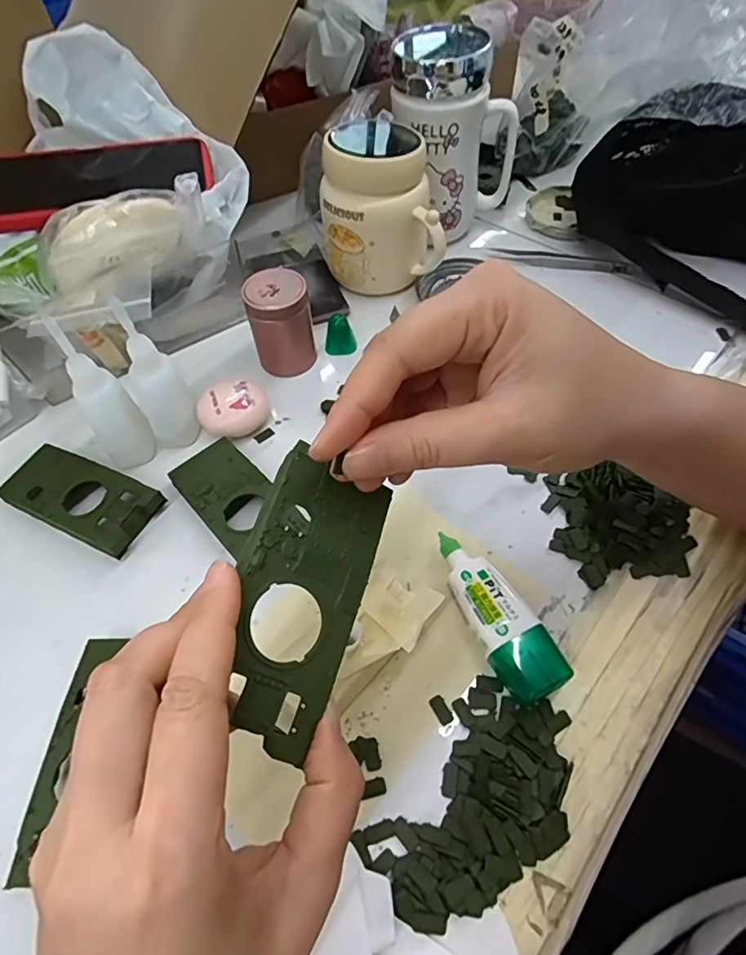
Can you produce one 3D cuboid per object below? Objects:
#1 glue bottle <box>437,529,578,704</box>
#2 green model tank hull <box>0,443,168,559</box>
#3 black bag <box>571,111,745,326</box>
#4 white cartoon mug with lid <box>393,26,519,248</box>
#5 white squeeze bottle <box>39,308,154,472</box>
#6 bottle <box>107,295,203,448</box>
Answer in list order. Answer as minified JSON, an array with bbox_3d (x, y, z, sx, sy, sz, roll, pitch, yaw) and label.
[{"bbox_3d":[0.063,0.072,0.276,0.032,0.025,0.096,-25,60,-14],"label":"glue bottle"},{"bbox_3d":[-0.190,0.011,0.328,0.108,0.019,0.046,21,60,15],"label":"green model tank hull"},{"bbox_3d":[0.293,-0.210,0.398,0.256,0.110,0.126,38,66,23],"label":"black bag"},{"bbox_3d":[0.064,-0.282,0.423,0.090,0.129,0.073,-32,61,-17],"label":"white cartoon mug with lid"},{"bbox_3d":[-0.165,-0.049,0.311,0.029,0.107,0.023,-24,59,-13],"label":"white squeeze bottle"},{"bbox_3d":[-0.139,-0.064,0.321,0.031,0.100,0.030,-25,60,-14],"label":"bottle"}]

